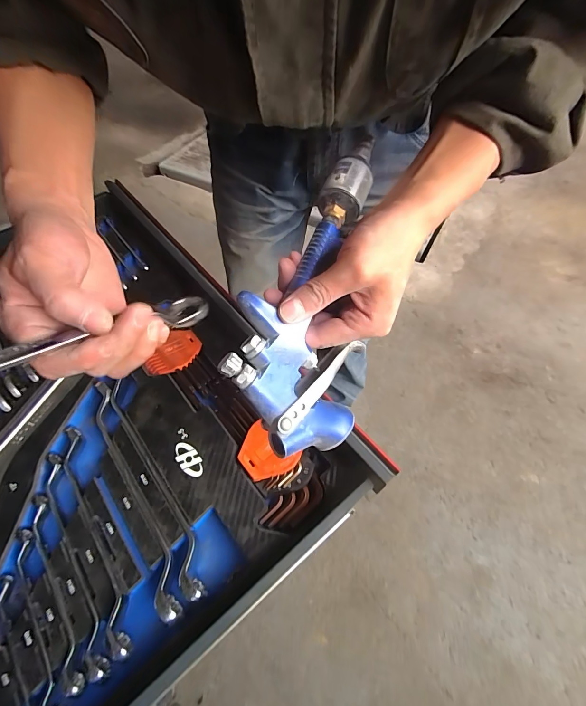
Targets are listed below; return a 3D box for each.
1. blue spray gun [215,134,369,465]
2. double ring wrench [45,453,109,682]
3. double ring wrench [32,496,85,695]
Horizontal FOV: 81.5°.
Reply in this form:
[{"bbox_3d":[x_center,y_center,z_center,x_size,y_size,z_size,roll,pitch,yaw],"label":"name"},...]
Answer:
[{"bbox_3d":[0.017,-0.054,0.253,0.084,0.050,0.245,11,74,8],"label":"blue spray gun"},{"bbox_3d":[-0.190,0.169,0.292,0.018,0.014,0.192,-29,60,-18],"label":"double ring wrench"},{"bbox_3d":[-0.196,0.187,0.278,0.017,0.012,0.157,-28,59,-18],"label":"double ring wrench"}]

